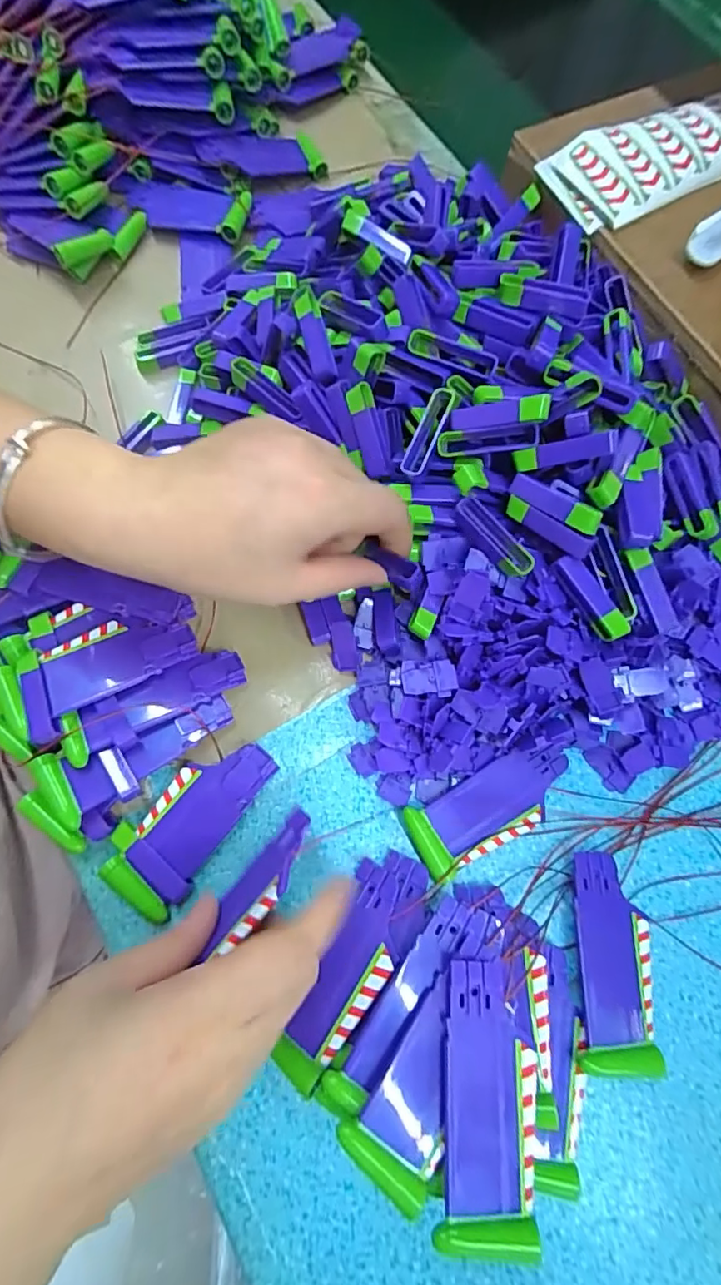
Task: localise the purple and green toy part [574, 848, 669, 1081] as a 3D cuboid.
[{"bbox_3d":[0.117,0.145,0.244,0.036,0.014,0.086,7,73,0],"label":"purple and green toy part"}]

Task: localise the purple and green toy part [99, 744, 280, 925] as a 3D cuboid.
[{"bbox_3d":[-0.084,0.086,0.260,0.042,0.011,0.087,33,75,7],"label":"purple and green toy part"}]

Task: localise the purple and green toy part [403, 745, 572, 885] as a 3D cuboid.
[{"bbox_3d":[0.067,0.081,0.263,0.086,0.009,0.035,-27,76,-10],"label":"purple and green toy part"}]

